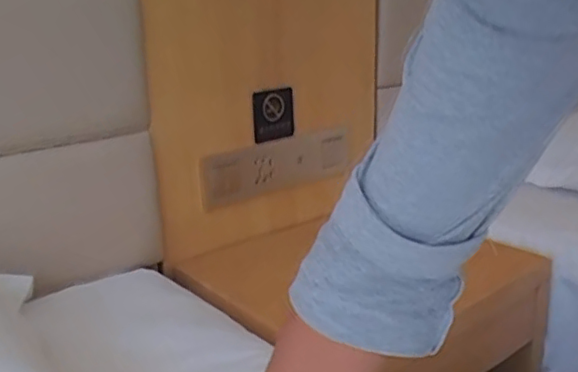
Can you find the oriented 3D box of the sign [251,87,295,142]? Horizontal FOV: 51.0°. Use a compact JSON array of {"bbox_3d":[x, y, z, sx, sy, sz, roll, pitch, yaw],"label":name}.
[{"bbox_3d":[-0.029,-0.133,1.128,0.093,0.091,0.008,-13,12,-32],"label":"sign"}]

